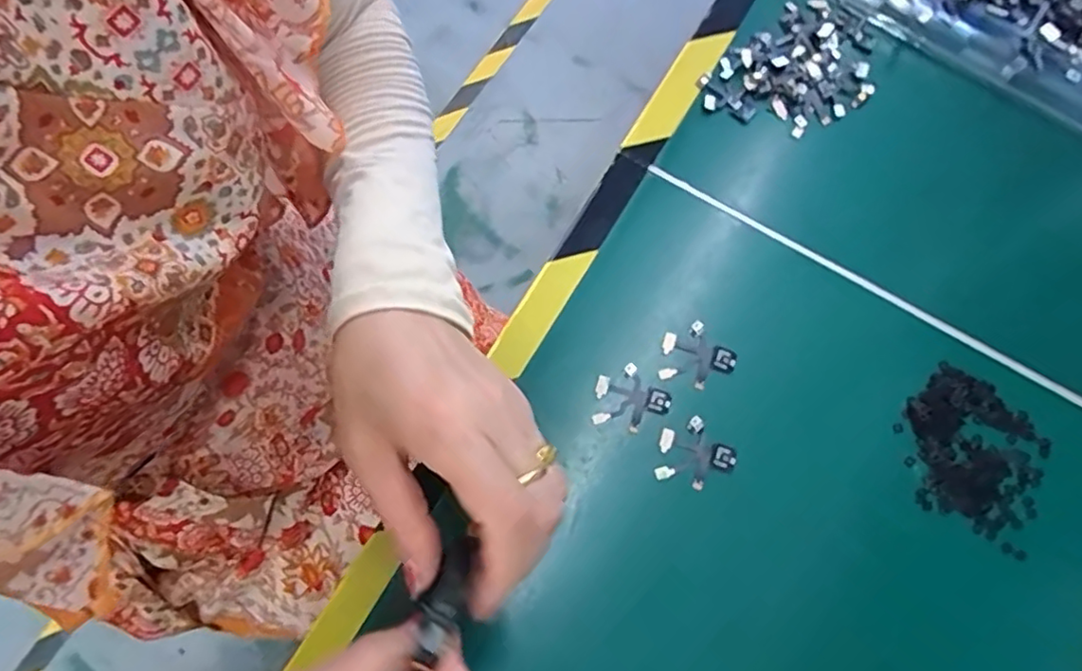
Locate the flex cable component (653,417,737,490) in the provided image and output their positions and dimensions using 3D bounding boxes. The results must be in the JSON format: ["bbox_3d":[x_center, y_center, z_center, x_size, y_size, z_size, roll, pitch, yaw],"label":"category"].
[{"bbox_3d":[0.070,0.057,0.285,0.034,0.004,0.033,43,79,10],"label":"flex cable component"}]

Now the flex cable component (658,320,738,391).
[{"bbox_3d":[0.073,0.011,0.298,0.033,0.004,0.032,44,79,10],"label":"flex cable component"}]

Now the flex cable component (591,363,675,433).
[{"bbox_3d":[0.040,0.032,0.292,0.033,0.005,0.032,40,79,9],"label":"flex cable component"}]

